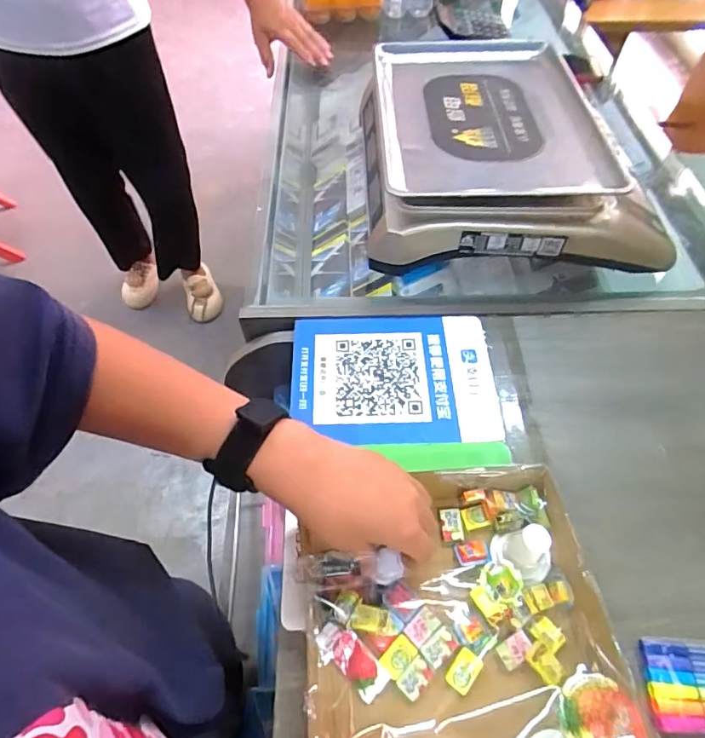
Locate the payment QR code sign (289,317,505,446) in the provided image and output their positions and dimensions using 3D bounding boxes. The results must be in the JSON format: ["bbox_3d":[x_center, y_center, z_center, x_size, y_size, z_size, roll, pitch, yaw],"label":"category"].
[{"bbox_3d":[0.040,0.007,0.496,0.199,0.004,0.148,0,56,0],"label":"payment QR code sign"}]

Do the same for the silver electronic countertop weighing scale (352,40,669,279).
[{"bbox_3d":[0.182,-0.265,0.609,0.320,0.111,0.329,0,56,0],"label":"silver electronic countertop weighing scale"}]

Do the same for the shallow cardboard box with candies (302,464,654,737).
[{"bbox_3d":[0.071,0.190,0.333,0.201,0.062,0.239,-7,57,-4],"label":"shallow cardboard box with candies"}]

